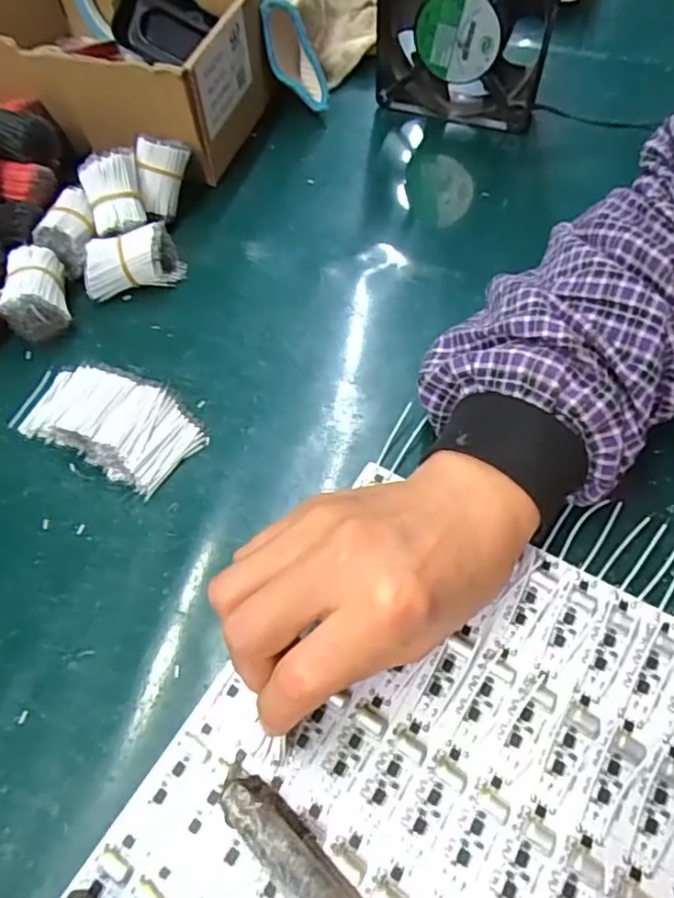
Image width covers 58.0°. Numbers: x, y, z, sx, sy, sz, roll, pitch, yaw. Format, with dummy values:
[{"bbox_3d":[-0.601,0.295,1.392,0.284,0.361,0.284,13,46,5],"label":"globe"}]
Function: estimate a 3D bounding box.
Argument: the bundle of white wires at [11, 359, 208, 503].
[{"bbox_3d":[-0.126,-0.018,0.331,0.104,0.016,0.053,24,61,17],"label":"bundle of white wires"}]

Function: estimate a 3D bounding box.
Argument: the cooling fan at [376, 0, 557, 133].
[{"bbox_3d":[0.087,-0.296,0.427,0.121,0.123,0.039,16,59,12],"label":"cooling fan"}]

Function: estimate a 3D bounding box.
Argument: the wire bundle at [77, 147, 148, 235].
[{"bbox_3d":[-0.140,-0.160,0.383,0.031,0.025,0.053,-17,88,30],"label":"wire bundle"}]

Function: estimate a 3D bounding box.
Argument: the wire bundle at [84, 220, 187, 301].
[{"bbox_3d":[-0.128,-0.117,0.379,0.058,0.031,0.026,-14,57,-7],"label":"wire bundle"}]

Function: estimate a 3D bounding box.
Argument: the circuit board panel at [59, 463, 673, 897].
[{"bbox_3d":[0.042,0.124,0.239,0.192,0.008,0.206,28,62,19],"label":"circuit board panel"}]

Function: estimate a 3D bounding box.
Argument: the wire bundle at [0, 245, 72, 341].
[{"bbox_3d":[-0.180,-0.094,0.361,0.034,0.028,0.050,-14,57,-7],"label":"wire bundle"}]

